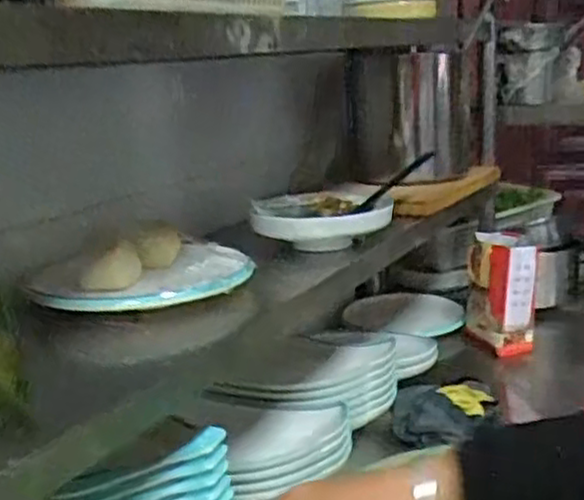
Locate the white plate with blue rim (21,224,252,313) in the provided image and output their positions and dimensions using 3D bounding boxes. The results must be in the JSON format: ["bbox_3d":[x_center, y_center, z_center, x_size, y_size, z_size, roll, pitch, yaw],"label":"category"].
[{"bbox_3d":[-0.170,0.019,0.859,0.248,0.040,0.204,-6,14,-7],"label":"white plate with blue rim"}]

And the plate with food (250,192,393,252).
[{"bbox_3d":[0.042,-0.041,1.046,0.187,0.060,0.187,-3,14,3],"label":"plate with food"}]

